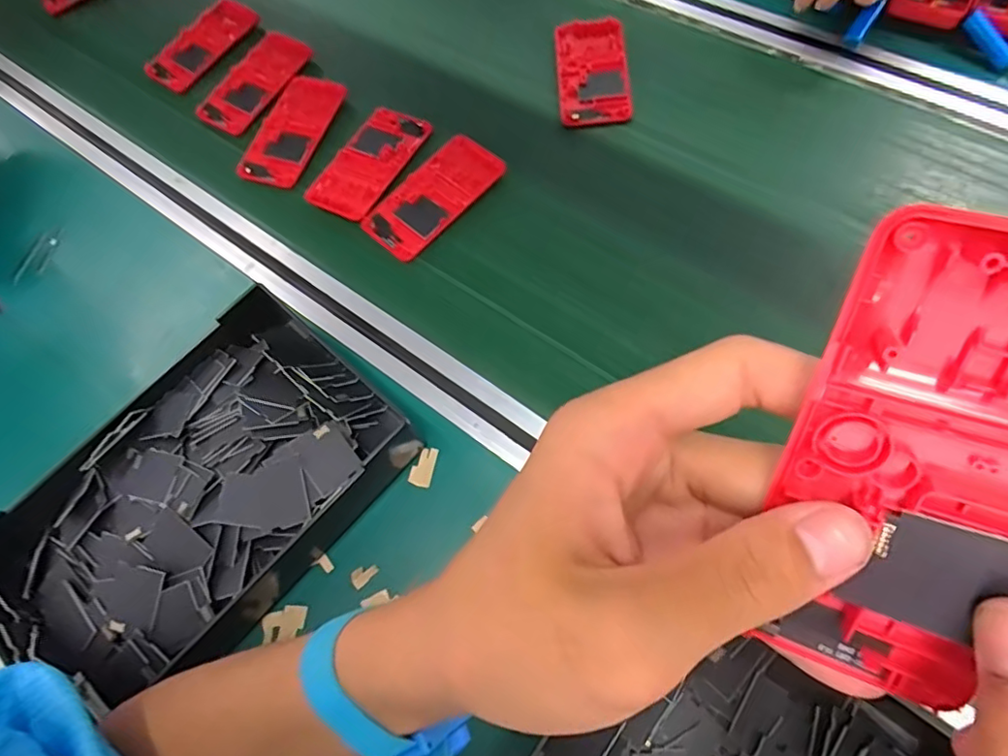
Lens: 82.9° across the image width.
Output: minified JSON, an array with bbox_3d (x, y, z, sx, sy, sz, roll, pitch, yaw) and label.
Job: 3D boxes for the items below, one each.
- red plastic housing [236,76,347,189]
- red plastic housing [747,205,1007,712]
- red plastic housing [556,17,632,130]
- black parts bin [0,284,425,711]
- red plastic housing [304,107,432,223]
[{"bbox_3d":[-0.198,-0.233,0.536,0.066,0.013,0.129,14,68,12],"label":"red plastic housing"},{"bbox_3d":[0.100,0.026,0.135,0.061,0.121,0.008,16,26,17],"label":"red plastic housing"},{"bbox_3d":[0.080,-0.280,0.523,0.061,0.019,0.122,-3,65,4],"label":"red plastic housing"},{"bbox_3d":[-0.197,0.079,0.366,0.170,0.047,0.257,39,75,20],"label":"black parts bin"},{"bbox_3d":[-0.120,-0.194,0.504,0.062,0.005,0.121,25,70,16],"label":"red plastic housing"}]

